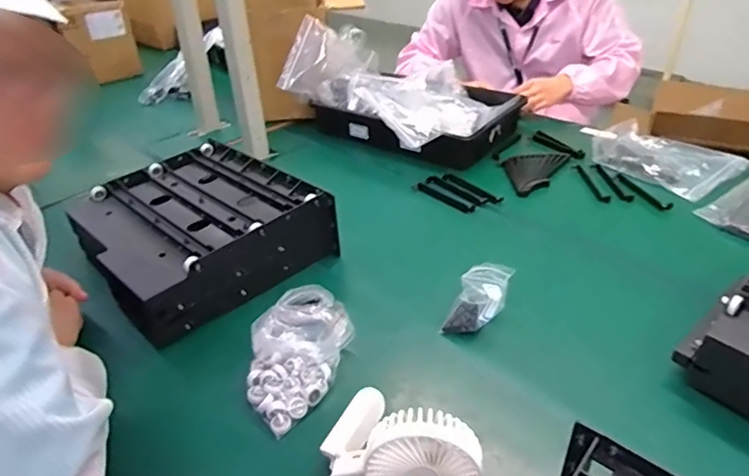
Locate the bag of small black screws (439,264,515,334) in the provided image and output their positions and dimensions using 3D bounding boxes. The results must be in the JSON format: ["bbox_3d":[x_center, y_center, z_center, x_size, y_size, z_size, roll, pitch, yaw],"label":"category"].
[{"bbox_3d":[0.147,0.080,0.710,0.115,0.072,0.049,-31,44,-35],"label":"bag of small black screws"}]

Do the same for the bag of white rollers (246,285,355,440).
[{"bbox_3d":[-0.094,0.134,0.657,0.115,0.051,0.216,10,36,16],"label":"bag of white rollers"}]

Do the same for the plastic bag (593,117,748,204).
[{"bbox_3d":[0.597,-0.171,1.101,0.197,0.026,0.294,-19,38,-23],"label":"plastic bag"}]

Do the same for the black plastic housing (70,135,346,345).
[{"bbox_3d":[-0.300,-0.024,0.873,0.314,0.113,0.378,-30,43,-34],"label":"black plastic housing"}]

